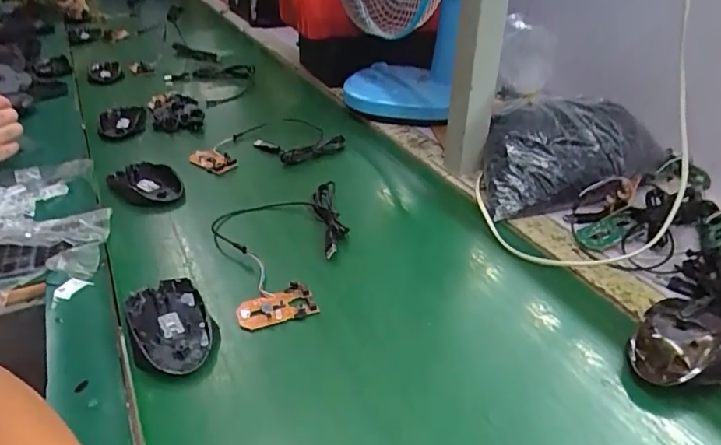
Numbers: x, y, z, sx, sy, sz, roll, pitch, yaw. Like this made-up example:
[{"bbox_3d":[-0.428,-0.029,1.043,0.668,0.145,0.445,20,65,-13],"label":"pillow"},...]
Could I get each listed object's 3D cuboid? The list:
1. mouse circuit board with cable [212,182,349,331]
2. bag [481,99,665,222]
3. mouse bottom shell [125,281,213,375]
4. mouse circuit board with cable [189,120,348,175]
[{"bbox_3d":[-0.078,0.025,0.532,0.133,0.017,0.208,-7,34,-10],"label":"mouse circuit board with cable"},{"bbox_3d":[0.251,-0.088,0.632,0.229,0.085,0.127,-7,34,-10],"label":"bag"},{"bbox_3d":[-0.163,0.085,0.441,0.059,0.016,0.109,-17,37,-24],"label":"mouse bottom shell"},{"bbox_3d":[-0.142,-0.109,0.747,0.196,0.031,0.131,-18,35,-26],"label":"mouse circuit board with cable"}]

